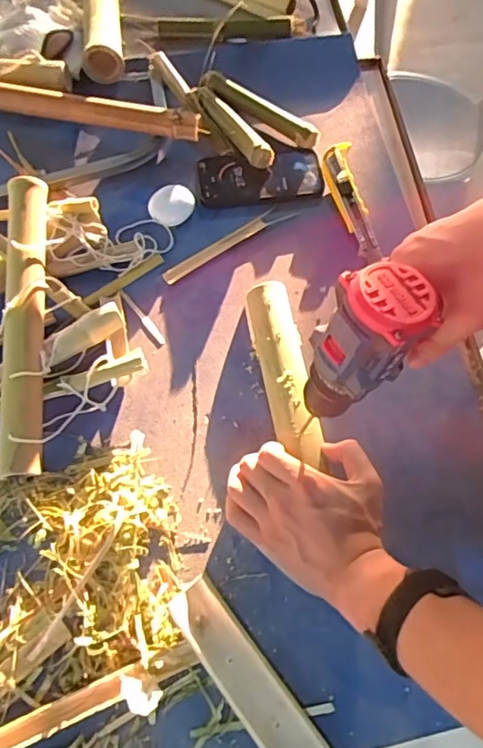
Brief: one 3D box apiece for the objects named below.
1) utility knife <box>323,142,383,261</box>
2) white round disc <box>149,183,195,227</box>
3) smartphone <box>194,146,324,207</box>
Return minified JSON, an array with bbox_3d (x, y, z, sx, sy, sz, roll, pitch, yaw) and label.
[{"bbox_3d":[0.123,-0.201,0.613,0.037,0.020,0.162,-7,63,-4],"label":"utility knife"},{"bbox_3d":[-0.079,-0.194,0.610,0.051,0.013,0.045,-24,85,-4],"label":"white round disc"},{"bbox_3d":[0.021,-0.237,0.638,0.143,0.011,0.076,-6,63,-3],"label":"smartphone"}]

